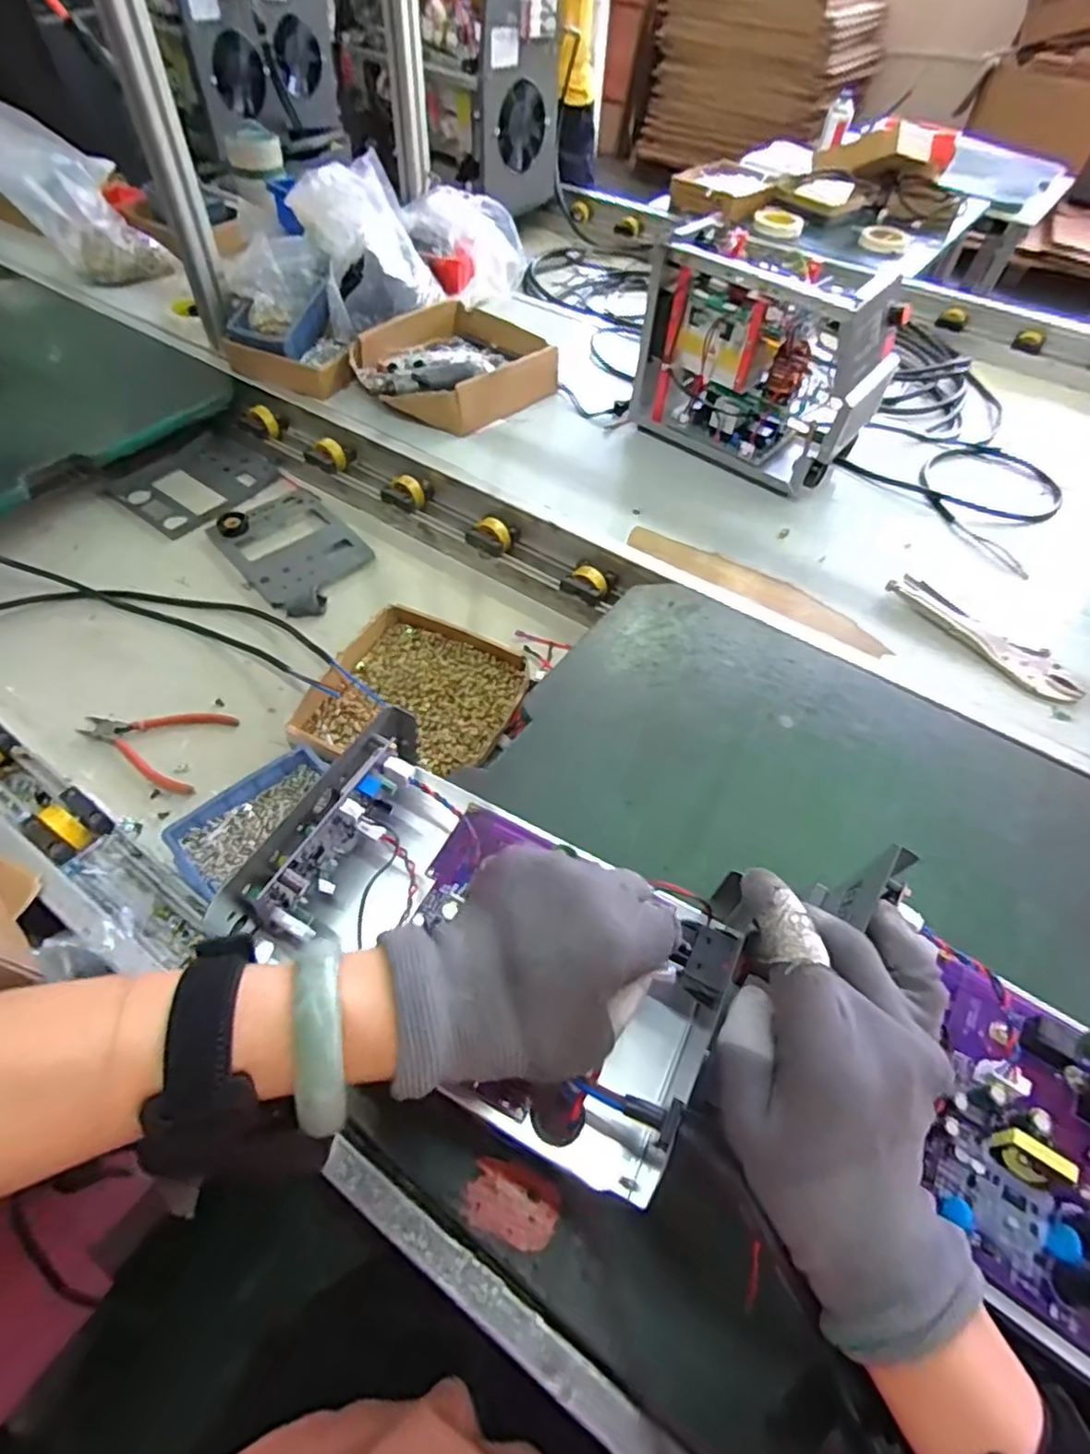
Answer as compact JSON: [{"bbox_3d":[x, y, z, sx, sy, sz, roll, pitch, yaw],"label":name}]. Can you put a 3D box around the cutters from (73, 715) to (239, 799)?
[{"bbox_3d":[-0.412,0.017,0.678,0.141,0.014,0.100,9,54,2],"label":"cutters"}]

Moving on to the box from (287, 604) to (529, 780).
[{"bbox_3d":[-0.137,-0.025,0.709,0.199,0.055,0.205,20,55,10],"label":"box"}]

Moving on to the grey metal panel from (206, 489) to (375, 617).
[{"bbox_3d":[-0.327,-0.238,0.858,0.155,0.023,0.215,-36,64,-26],"label":"grey metal panel"}]

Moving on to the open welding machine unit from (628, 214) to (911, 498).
[{"bbox_3d":[0.279,-0.467,0.837,0.291,0.226,0.129,37,60,20],"label":"open welding machine unit"}]

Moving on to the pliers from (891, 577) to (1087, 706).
[{"bbox_3d":[0.479,-0.100,0.712,0.048,0.013,0.214,-30,61,-23],"label":"pliers"}]

